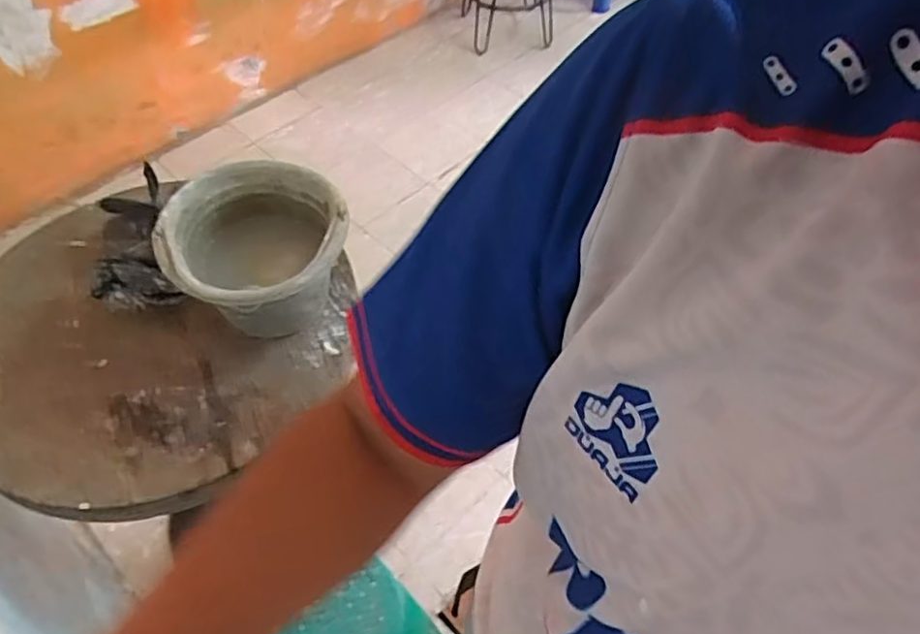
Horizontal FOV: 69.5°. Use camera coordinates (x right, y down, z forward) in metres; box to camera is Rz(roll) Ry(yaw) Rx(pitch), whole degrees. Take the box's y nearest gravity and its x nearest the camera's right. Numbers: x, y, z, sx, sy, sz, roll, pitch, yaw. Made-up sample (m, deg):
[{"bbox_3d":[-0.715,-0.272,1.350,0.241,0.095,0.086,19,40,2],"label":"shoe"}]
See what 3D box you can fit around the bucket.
[{"bbox_3d":[-0.280,-0.078,0.940,0.230,0.167,0.240,0,54,0],"label":"bucket"}]

